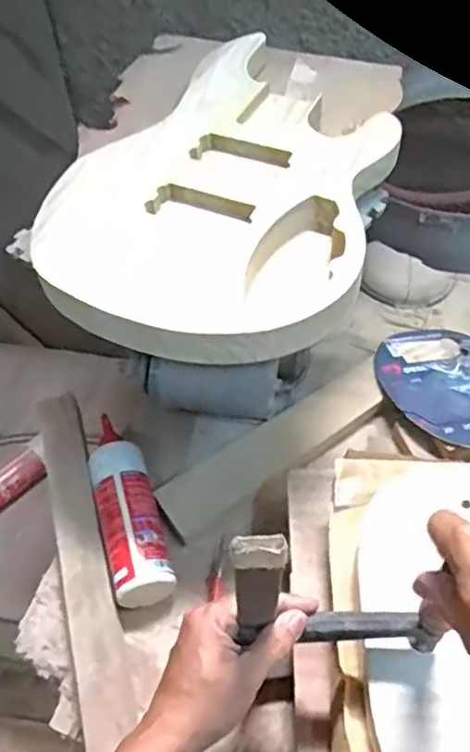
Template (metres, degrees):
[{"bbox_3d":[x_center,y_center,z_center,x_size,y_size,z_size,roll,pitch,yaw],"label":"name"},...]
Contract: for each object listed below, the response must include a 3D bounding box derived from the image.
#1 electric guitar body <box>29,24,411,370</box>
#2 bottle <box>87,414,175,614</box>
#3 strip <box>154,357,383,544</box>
[{"bbox_3d":[-0.001,-0.216,0.701,0.324,0.041,0.485,13,56,14],"label":"electric guitar body"},{"bbox_3d":[-0.122,0.154,0.761,0.068,0.072,0.214,-15,54,-7],"label":"bottle"},{"bbox_3d":[0.054,0.082,0.812,0.324,0.015,0.075,-33,58,-19],"label":"strip"}]

